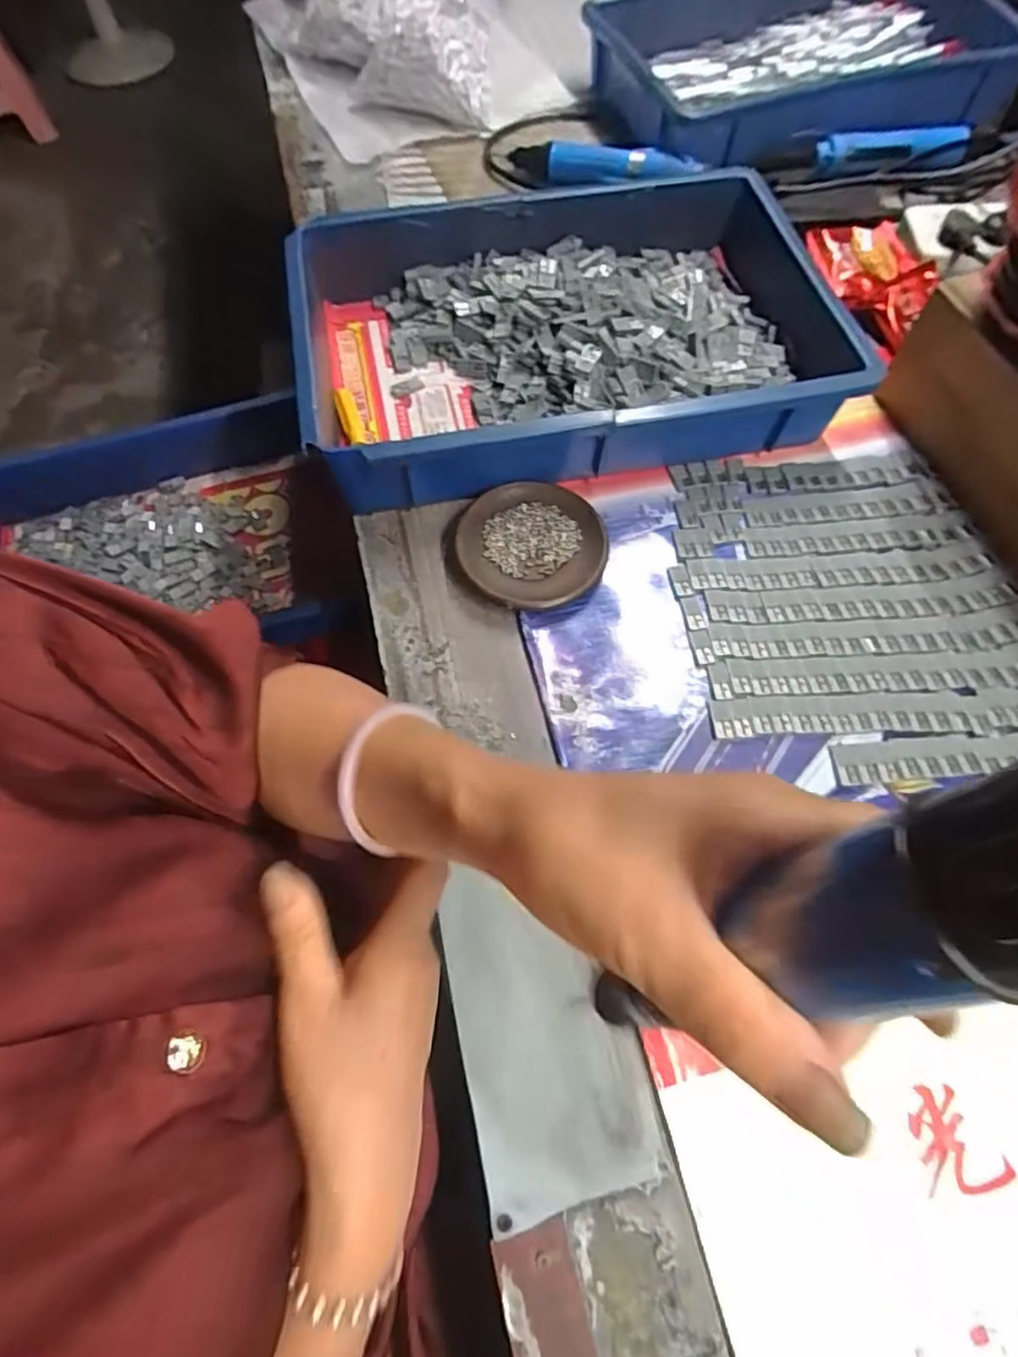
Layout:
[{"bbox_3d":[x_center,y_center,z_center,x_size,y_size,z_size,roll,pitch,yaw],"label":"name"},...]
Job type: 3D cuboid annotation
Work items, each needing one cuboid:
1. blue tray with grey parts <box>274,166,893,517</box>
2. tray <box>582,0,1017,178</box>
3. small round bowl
[{"bbox_3d":[0.049,-0.297,0.548,0.437,0.076,0.297,-11,65,-4],"label":"blue tray with grey parts"},{"bbox_3d":[0.335,-0.718,0.730,0.434,0.079,0.311,-21,66,-8],"label":"tray"},{"bbox_3d":[0.017,-0.101,0.490,0.111,0.032,0.111,-1,65,1],"label":"small round bowl"}]

